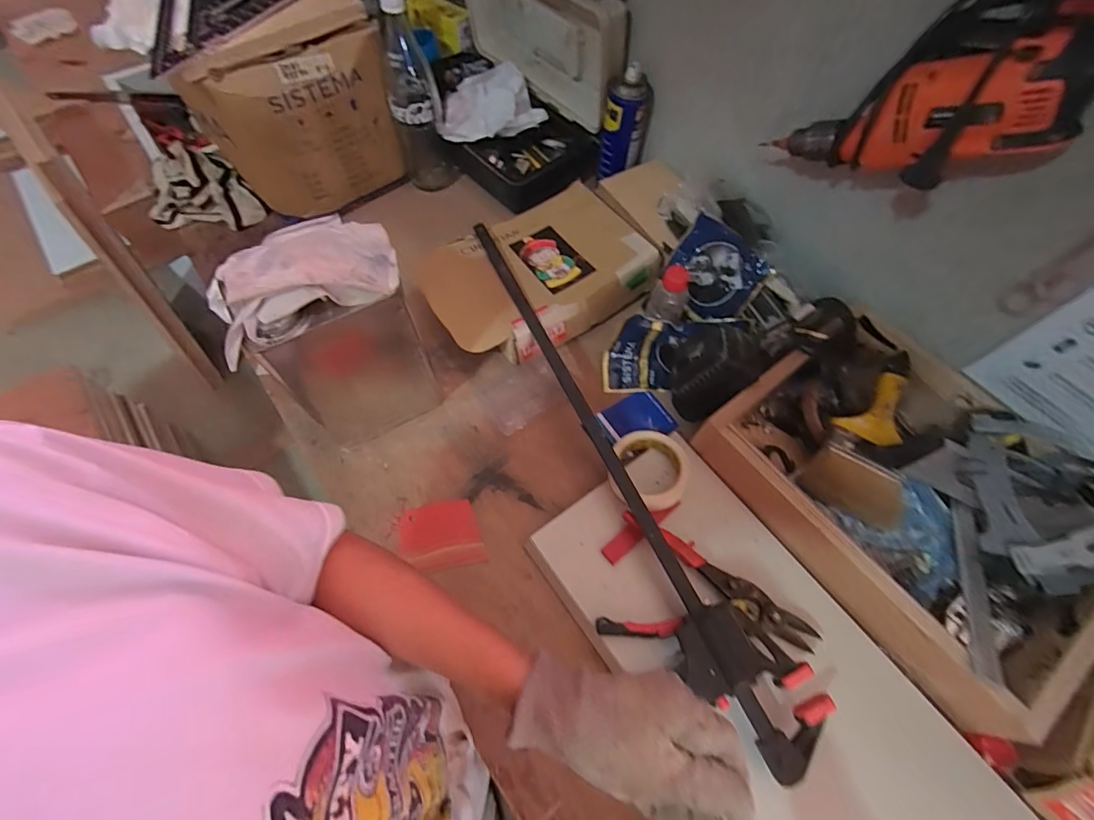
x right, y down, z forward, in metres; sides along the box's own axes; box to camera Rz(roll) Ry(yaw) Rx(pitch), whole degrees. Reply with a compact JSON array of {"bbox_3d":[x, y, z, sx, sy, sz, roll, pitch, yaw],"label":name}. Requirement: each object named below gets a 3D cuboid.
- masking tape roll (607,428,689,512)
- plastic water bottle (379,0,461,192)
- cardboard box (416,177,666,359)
[{"bbox_3d":[0.128,0.074,0.596,0.094,0.026,0.103,0,63,-1],"label":"masking tape roll"},{"bbox_3d":[-0.212,-0.507,0.765,0.084,0.285,0.090,-12,64,-7],"label":"plastic water bottle"},{"bbox_3d":[-0.016,-0.210,0.724,0.321,0.077,0.220,-29,67,-15],"label":"cardboard box"}]

